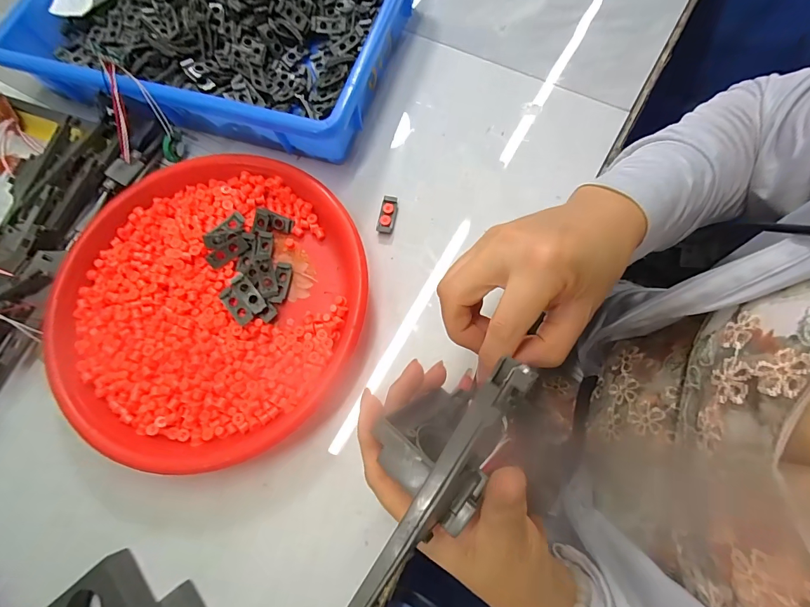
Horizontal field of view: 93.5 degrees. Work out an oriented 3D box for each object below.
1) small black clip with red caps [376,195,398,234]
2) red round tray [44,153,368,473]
[{"bbox_3d":[-0.015,-0.080,0.341,0.014,0.004,0.036,10,75,3],"label":"small black clip with red caps"},{"bbox_3d":[-0.162,-0.004,0.316,0.243,0.026,0.249,0,75,1],"label":"red round tray"}]

